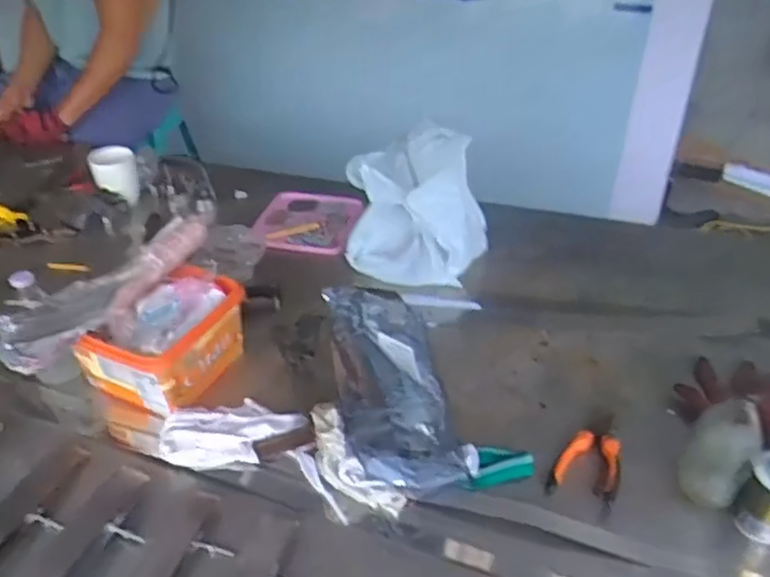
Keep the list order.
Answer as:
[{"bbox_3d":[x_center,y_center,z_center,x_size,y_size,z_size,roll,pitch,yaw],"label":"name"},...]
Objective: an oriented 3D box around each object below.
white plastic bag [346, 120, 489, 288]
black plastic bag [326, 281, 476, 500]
[{"bbox_3d":[0.057,-0.156,1.176,0.248,0.168,0.296,3,37,6],"label":"white plastic bag"},{"bbox_3d":[0.002,0.101,0.894,0.153,0.080,0.388,-8,37,-9],"label":"black plastic bag"}]

